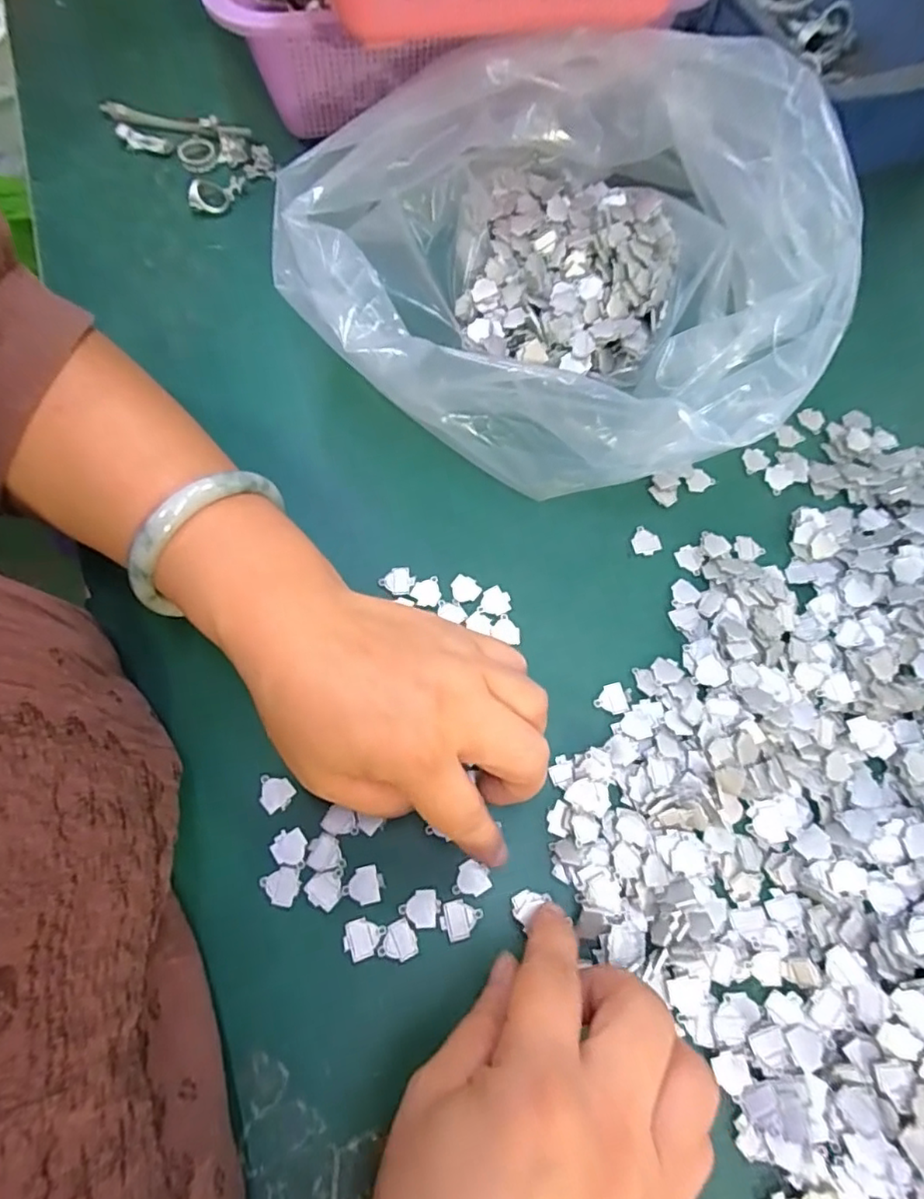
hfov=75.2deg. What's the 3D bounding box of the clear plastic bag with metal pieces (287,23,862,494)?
[{"bbox_3d":[0.047,-0.168,0.307,0.254,0.091,0.228,-24,72,-9],"label":"clear plastic bag with metal pieces"}]

